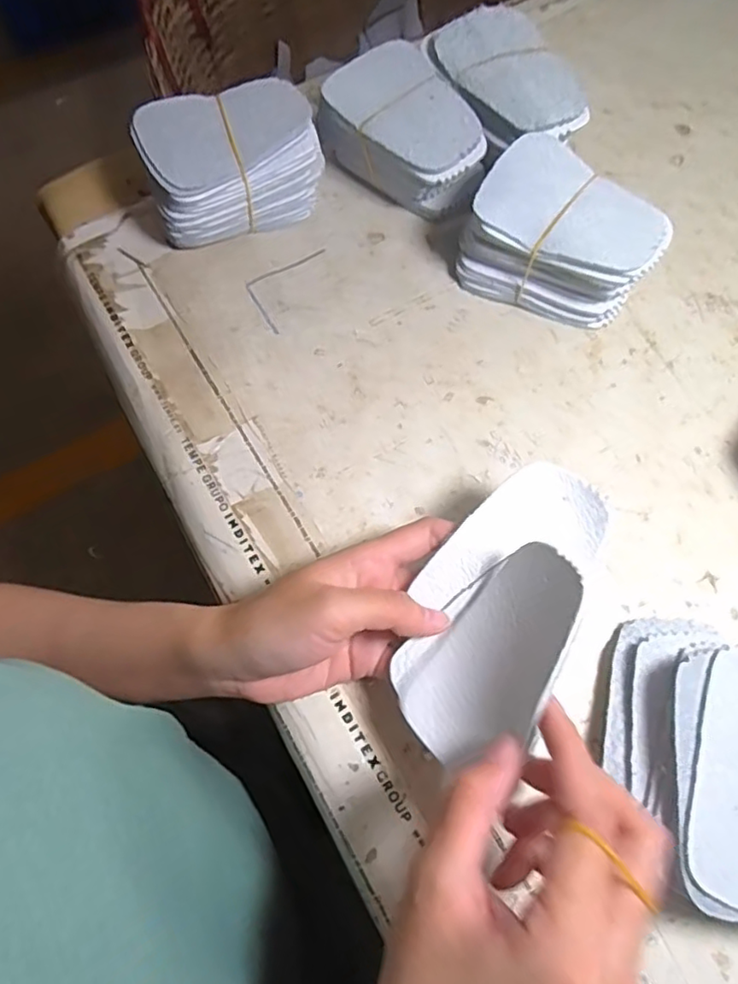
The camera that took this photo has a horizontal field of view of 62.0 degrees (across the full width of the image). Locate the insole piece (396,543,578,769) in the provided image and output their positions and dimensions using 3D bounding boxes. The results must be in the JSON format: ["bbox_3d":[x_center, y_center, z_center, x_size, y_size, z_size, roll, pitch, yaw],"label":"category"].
[{"bbox_3d":[0.049,0.066,0.253,0.011,0.068,0.096,26,104,-28],"label":"insole piece"}]

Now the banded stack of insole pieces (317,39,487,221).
[{"bbox_3d":[0.019,-0.227,0.403,0.074,0.058,0.105,-29,71,-10],"label":"banded stack of insole pieces"}]

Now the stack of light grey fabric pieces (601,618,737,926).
[{"bbox_3d":[0.153,0.118,0.269,0.090,0.050,0.121,-3,68,0],"label":"stack of light grey fabric pieces"}]

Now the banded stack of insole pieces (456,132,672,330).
[{"bbox_3d":[0.115,-0.151,0.369,0.109,0.063,0.070,28,72,12],"label":"banded stack of insole pieces"}]

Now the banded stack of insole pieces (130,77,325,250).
[{"bbox_3d":[-0.087,-0.207,0.395,0.104,0.063,0.069,-21,69,-7],"label":"banded stack of insole pieces"}]

